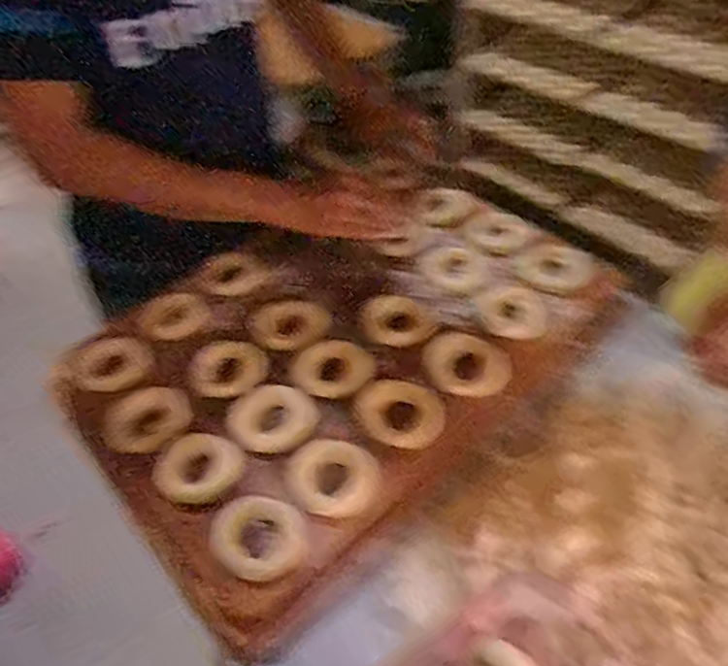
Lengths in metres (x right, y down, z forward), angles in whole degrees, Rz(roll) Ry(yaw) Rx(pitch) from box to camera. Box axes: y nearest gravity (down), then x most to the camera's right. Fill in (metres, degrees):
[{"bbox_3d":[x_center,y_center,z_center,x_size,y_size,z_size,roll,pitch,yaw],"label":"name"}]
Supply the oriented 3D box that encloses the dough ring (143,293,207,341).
[{"bbox_3d":[-0.230,-0.023,0.742,0.068,0.019,0.066,-2,49,-5],"label":"dough ring"}]

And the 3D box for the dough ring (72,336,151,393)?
[{"bbox_3d":[-0.294,0.036,0.705,0.083,0.021,0.067,-22,54,-20],"label":"dough ring"}]

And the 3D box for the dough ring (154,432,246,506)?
[{"bbox_3d":[-0.165,0.138,0.617,0.081,0.014,0.078,2,49,-2],"label":"dough ring"}]

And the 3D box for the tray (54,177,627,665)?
[{"bbox_3d":[-0.017,0.004,0.723,0.582,0.052,0.404,-35,59,-28],"label":"tray"}]

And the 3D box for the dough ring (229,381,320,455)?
[{"bbox_3d":[-0.098,0.093,0.655,0.089,0.020,0.082,2,49,-2],"label":"dough ring"}]

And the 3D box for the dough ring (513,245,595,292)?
[{"bbox_3d":[0.244,-0.086,0.775,0.089,0.018,0.077,30,54,21],"label":"dough ring"}]

